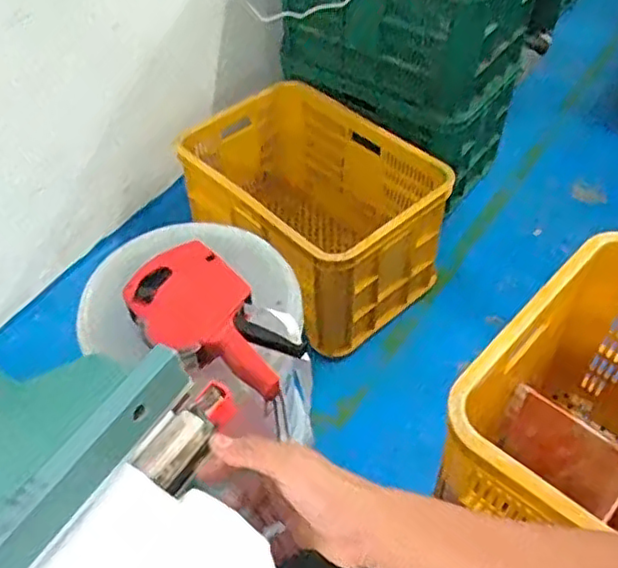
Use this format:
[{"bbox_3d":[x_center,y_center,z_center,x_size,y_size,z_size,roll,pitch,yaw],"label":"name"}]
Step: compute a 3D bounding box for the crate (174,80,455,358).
[{"bbox_3d":[-0.004,-0.150,1.462,0.364,0.324,0.522,-34,56,-25],"label":"crate"}]

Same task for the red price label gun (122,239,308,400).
[{"bbox_3d":[-0.105,0.043,0.731,0.209,0.041,0.122,34,58,28],"label":"red price label gun"}]

